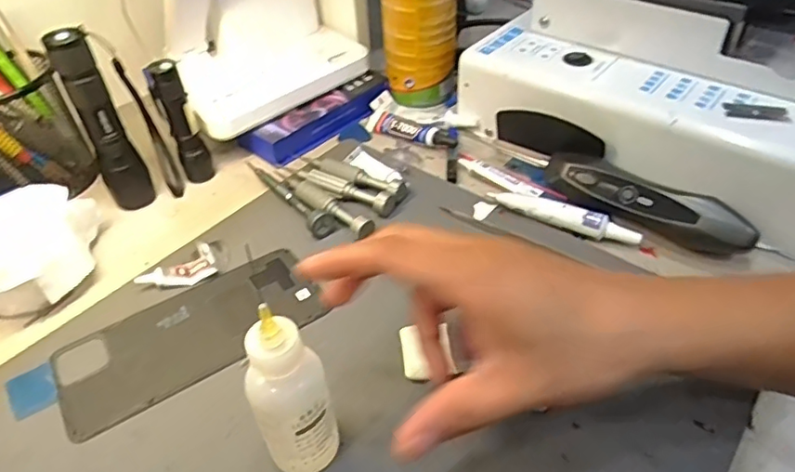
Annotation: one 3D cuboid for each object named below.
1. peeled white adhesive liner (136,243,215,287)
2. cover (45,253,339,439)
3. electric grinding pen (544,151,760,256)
[{"bbox_3d":[-0.145,0.022,0.370,0.048,0.020,0.017,-26,47,-23],"label":"peeled white adhesive liner"},{"bbox_3d":[-0.125,0.057,0.343,0.152,0.006,0.074,-25,47,-22],"label":"cover"},{"bbox_3d":[0.167,-0.024,0.391,0.142,0.033,0.026,28,51,30],"label":"electric grinding pen"}]

